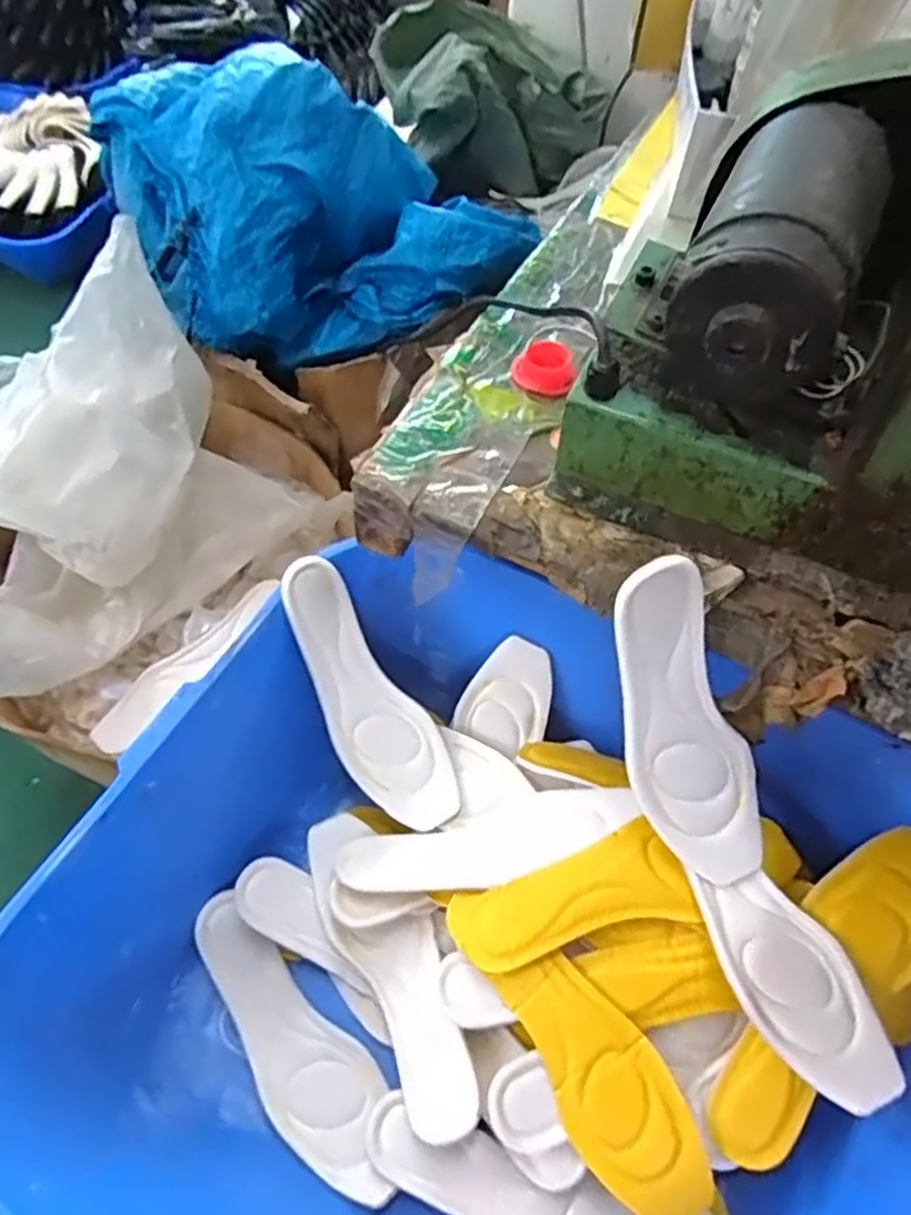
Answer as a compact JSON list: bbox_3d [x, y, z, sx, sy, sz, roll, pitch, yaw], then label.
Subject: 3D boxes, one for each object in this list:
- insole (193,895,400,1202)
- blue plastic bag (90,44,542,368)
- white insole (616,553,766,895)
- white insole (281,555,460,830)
[{"bbox_3d":[-0.126,0.331,0.577,0.075,0.032,0.236,-35,64,-23],"label":"insole"},{"bbox_3d":[-0.146,-0.467,0.871,0.458,0.248,0.256,-10,57,-9],"label":"blue plastic bag"},{"bbox_3d":[0.148,0.074,0.486,0.072,0.237,0.044,-32,27,-21],"label":"white insole"},{"bbox_3d":[-0.075,0.072,0.626,0.075,0.026,0.235,-29,91,-20],"label":"white insole"}]

